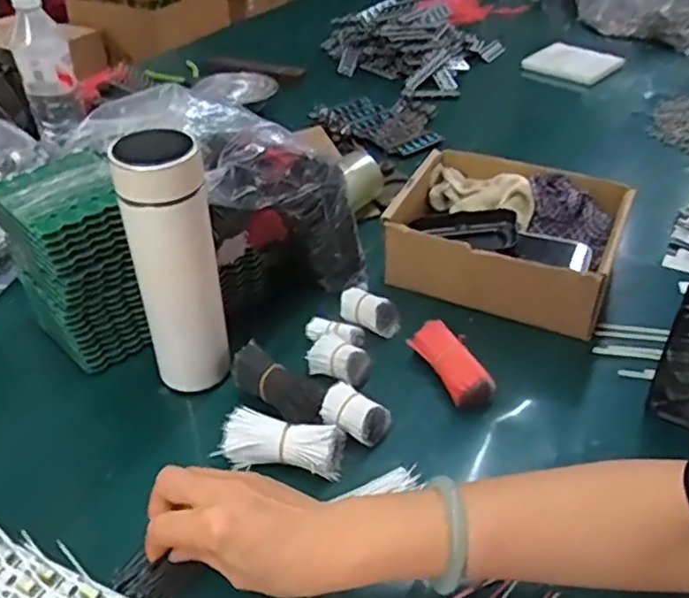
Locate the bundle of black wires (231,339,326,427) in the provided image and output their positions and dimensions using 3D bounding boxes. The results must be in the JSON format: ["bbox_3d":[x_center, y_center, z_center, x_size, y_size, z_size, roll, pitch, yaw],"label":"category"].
[{"bbox_3d":[-0.058,0.073,0.579,0.095,0.028,0.037,28,46,32],"label":"bundle of black wires"}]

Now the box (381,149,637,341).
[{"bbox_3d":[0.168,-0.065,0.701,0.222,0.087,0.167,18,41,22],"label":"box"}]

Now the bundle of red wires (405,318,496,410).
[{"bbox_3d":[0.096,0.061,0.600,0.031,0.038,0.095,-16,40,-19],"label":"bundle of red wires"}]

